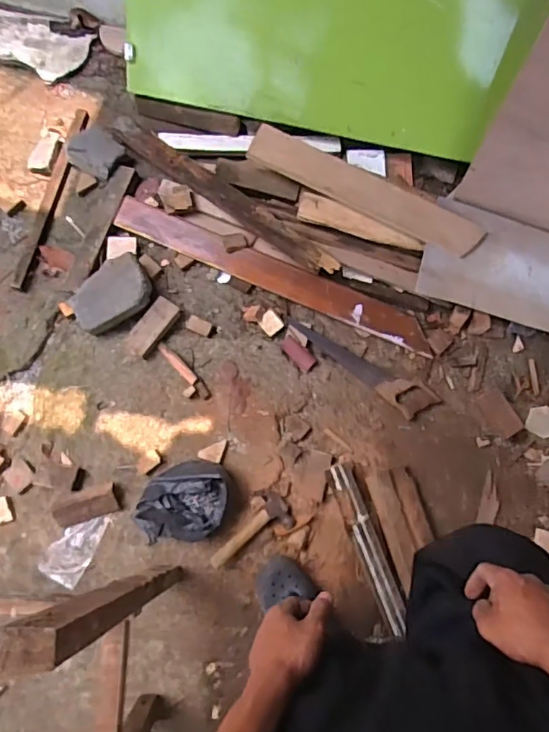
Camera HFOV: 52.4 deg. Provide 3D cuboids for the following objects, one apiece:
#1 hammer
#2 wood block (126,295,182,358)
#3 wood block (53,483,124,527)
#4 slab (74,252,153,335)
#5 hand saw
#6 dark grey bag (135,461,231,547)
[{"bbox_3d":[-0.058,0.384,1.296,0.214,0.024,0.108,-37,79,-22],"label":"hammer"},{"bbox_3d":[-0.309,-0.097,1.414,0.070,0.046,0.158,37,78,7],"label":"wood block"},{"bbox_3d":[-0.433,0.320,1.291,0.158,0.048,0.071,-17,78,-6],"label":"wood block"},{"bbox_3d":[-0.409,-0.180,1.409,0.206,0.063,0.144,-32,85,4],"label":"slab"},{"bbox_3d":[0.223,-0.014,1.416,0.420,0.043,0.092,39,78,7],"label":"hand saw"},{"bbox_3d":[-0.208,0.307,1.281,0.197,0.084,0.175,-1,77,-2],"label":"dark grey bag"}]

